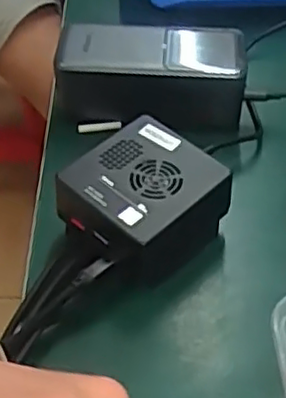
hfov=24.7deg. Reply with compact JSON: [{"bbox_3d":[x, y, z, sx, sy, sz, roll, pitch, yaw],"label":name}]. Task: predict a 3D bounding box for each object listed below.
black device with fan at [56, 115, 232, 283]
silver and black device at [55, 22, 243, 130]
[{"bbox_3d":[0.000,0.006,0.386,0.076,0.056,0.082,35,57,27],"label":"black device with fan"},{"bbox_3d":[0.005,-0.086,0.466,0.130,0.064,0.054,-1,49,0],"label":"silver and black device"}]

